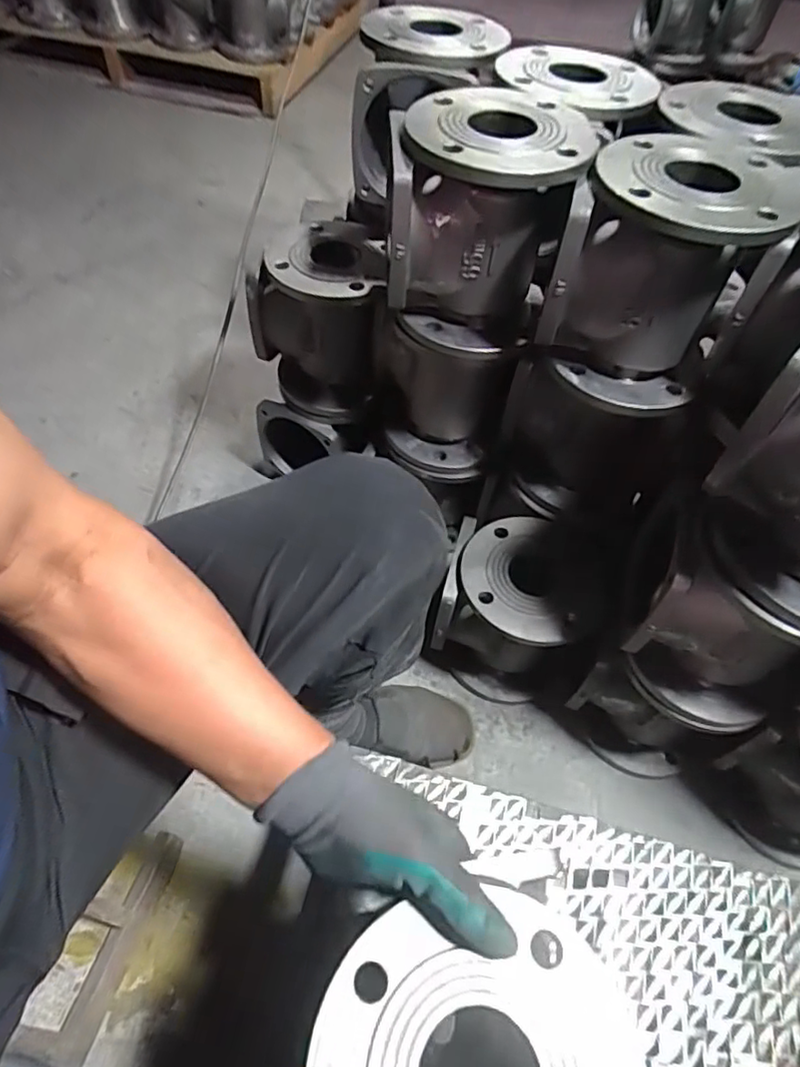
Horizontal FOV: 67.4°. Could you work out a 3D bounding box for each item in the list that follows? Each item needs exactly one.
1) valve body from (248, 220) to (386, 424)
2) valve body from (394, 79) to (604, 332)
[{"bbox_3d":[-0.104,-0.305,0.866,0.179,0.219,0.177,2,54,-3],"label":"valve body"},{"bbox_3d":[0.085,-0.339,0.645,0.182,0.186,0.183,12,54,4],"label":"valve body"}]

